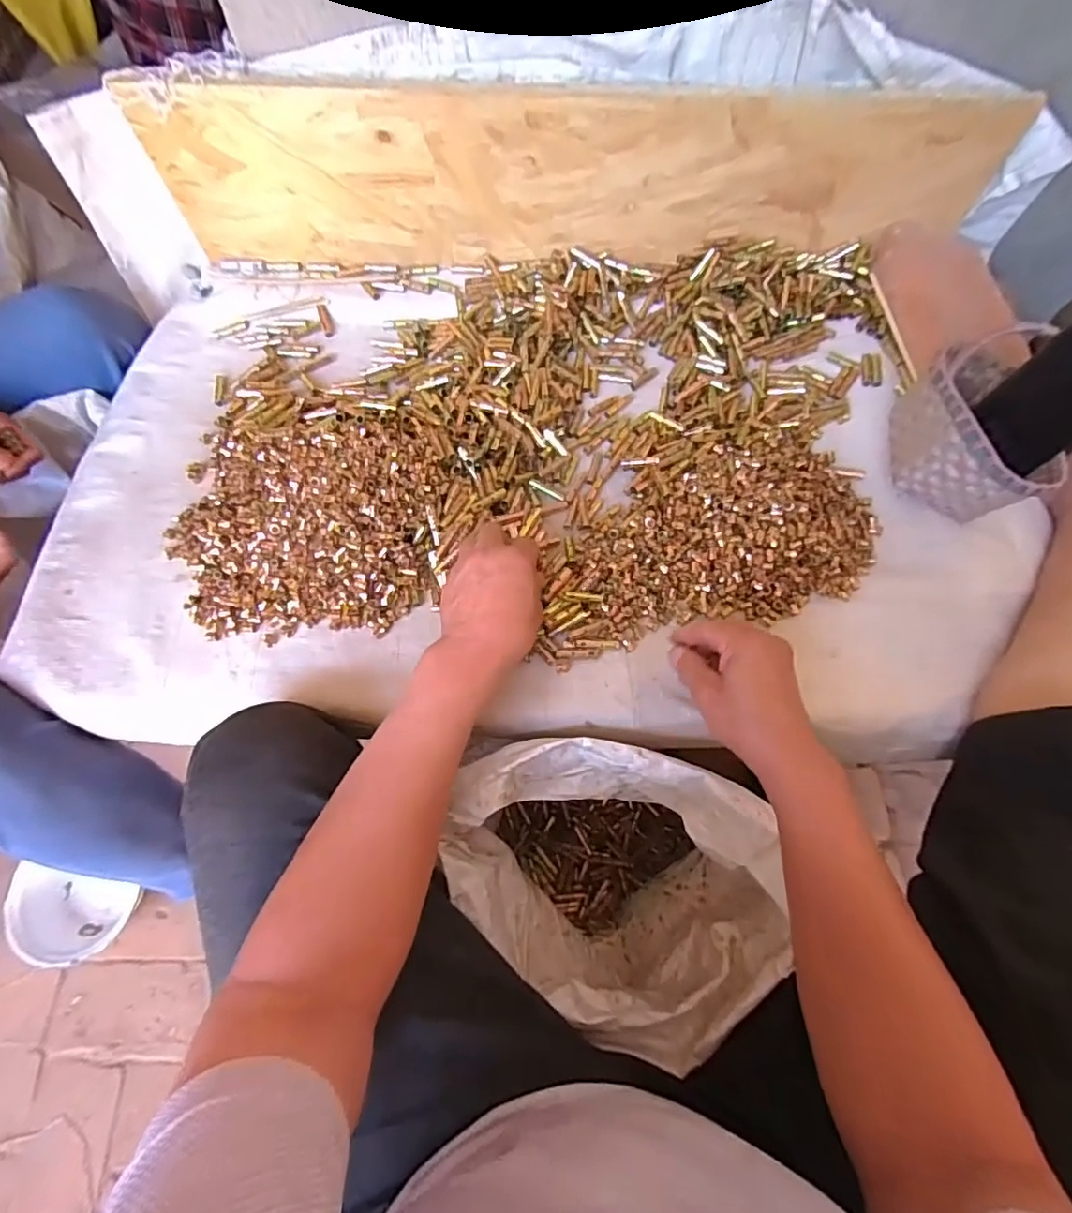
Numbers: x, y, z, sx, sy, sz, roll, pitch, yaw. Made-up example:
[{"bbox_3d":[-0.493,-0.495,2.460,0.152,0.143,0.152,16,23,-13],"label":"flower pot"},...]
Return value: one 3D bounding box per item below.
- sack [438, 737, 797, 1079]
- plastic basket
[{"bbox_3d":[0.065,0.286,0.617,0.277,0.394,0.214,27,71,11],"label":"sack"},{"bbox_3d":[0.397,-0.152,0.509,0.139,0.149,0.090,39,74,14],"label":"plastic basket"}]

